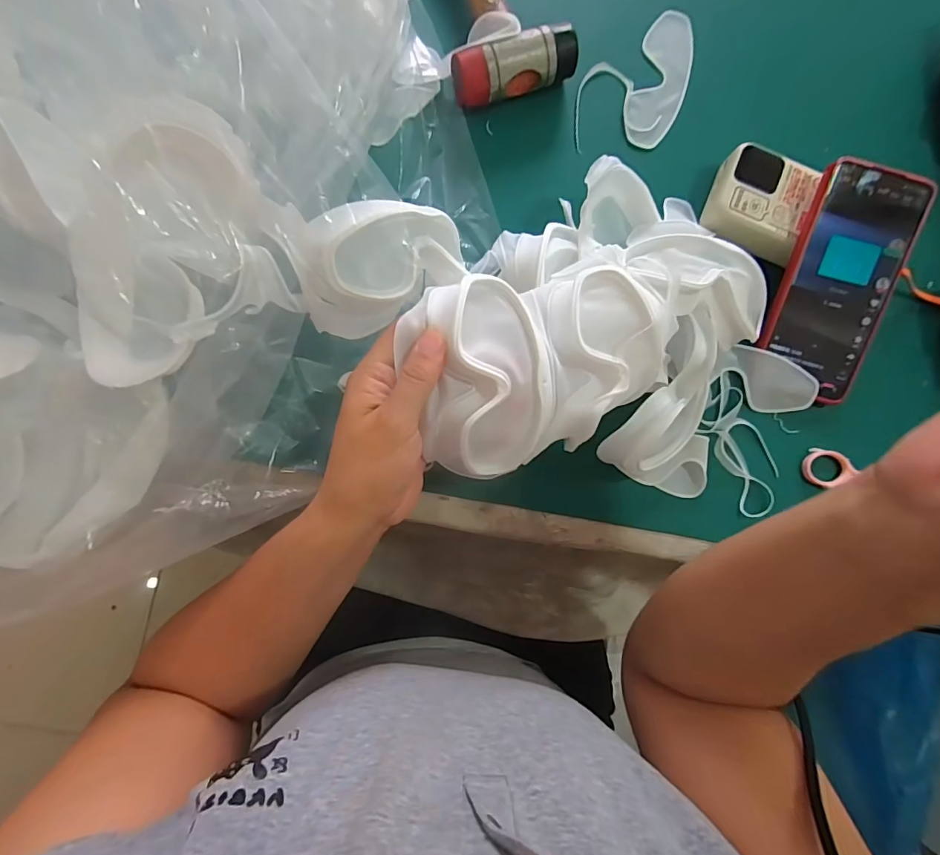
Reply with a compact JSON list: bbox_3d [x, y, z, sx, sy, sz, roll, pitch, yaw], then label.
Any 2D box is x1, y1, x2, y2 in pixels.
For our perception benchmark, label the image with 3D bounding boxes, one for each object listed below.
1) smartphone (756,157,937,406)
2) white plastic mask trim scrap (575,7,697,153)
[{"bbox_3d":[0.273,-0.107,0.331,0.077,0.009,0.160,15,101,2],"label":"smartphone"},{"bbox_3d":[0.141,-0.290,0.373,0.081,0.006,0.145,28,84,-1],"label":"white plastic mask trim scrap"}]

